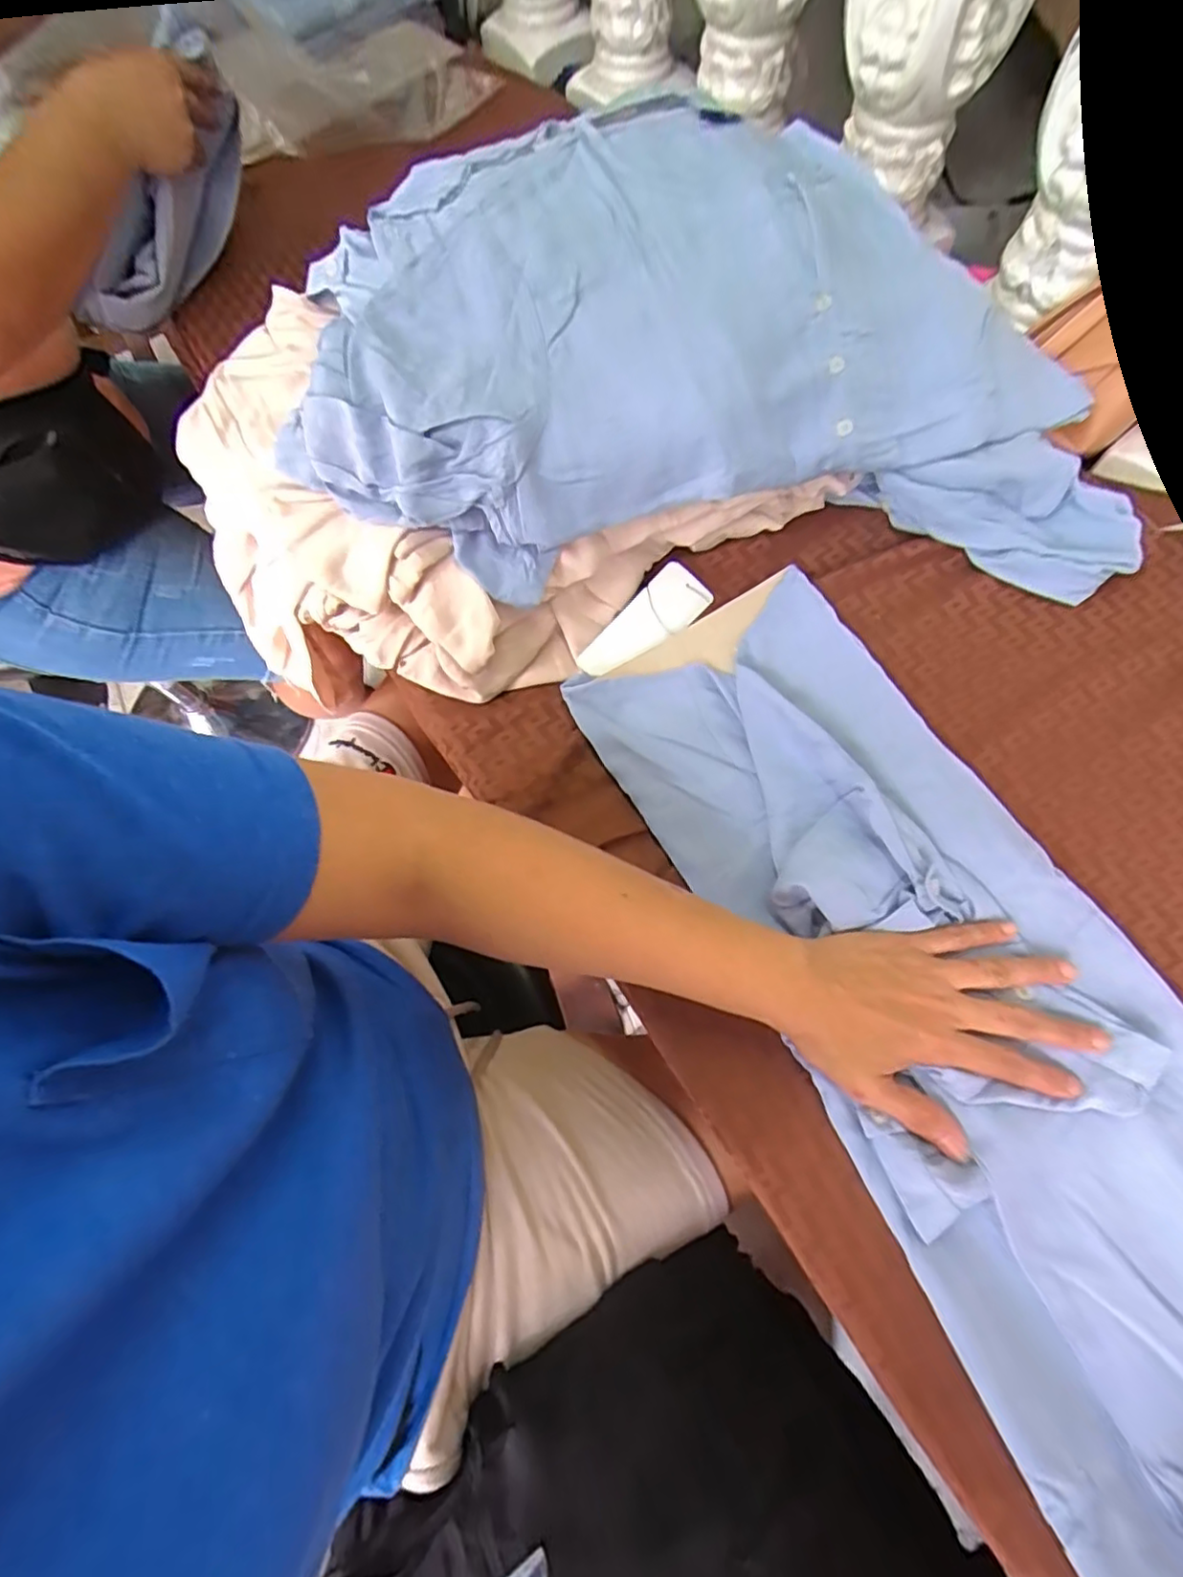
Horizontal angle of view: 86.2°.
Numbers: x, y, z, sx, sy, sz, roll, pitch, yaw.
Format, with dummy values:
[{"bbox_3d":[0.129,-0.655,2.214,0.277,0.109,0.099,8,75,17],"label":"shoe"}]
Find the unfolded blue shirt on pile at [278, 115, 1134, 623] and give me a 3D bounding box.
[{"bbox_3d":[0.081,-0.320,0.479,0.596,0.165,0.336,-3,69,3],"label":"unfolded blue shirt on pile"}]

